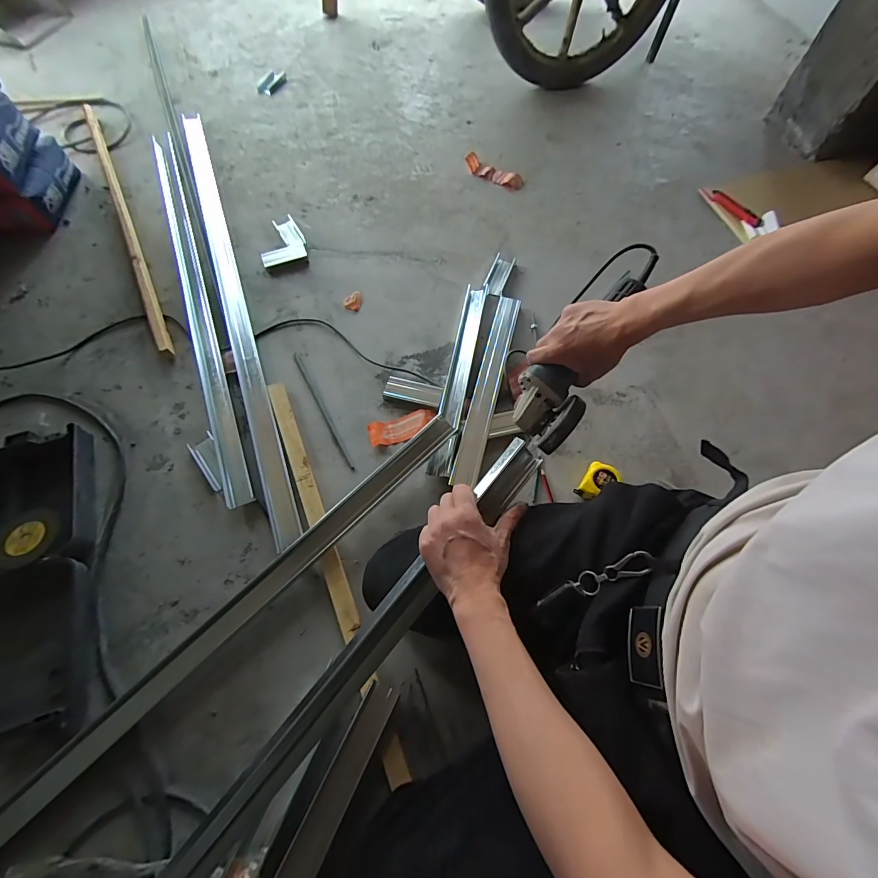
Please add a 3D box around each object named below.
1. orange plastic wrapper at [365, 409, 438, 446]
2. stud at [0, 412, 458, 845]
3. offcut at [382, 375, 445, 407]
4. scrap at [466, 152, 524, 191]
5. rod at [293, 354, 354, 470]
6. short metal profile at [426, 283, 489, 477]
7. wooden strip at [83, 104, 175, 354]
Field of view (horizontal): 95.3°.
[{"bbox_3d":[-0.073,-0.024,0.820,0.139,0.018,0.054,-15,68,-7],"label":"orange plastic wrapper"},{"bbox_3d":[-0.320,0.270,0.672,0.933,0.047,0.070,-42,74,-16],"label":"stud"},{"bbox_3d":[-0.054,-0.101,0.850,0.122,0.020,0.055,13,68,5],"label":"offcut"},{"bbox_3d":[0.157,-0.764,1.149,0.180,0.029,0.066,27,69,10],"label":"scrap"},{"bbox_3d":[-0.247,-0.059,0.841,0.011,0.012,0.301,-28,71,-12],"label":"rod"},{"bbox_3d":[0.045,-0.148,0.869,0.048,0.030,0.482,11,68,4],"label":"short metal profile"},{"bbox_3d":[-0.829,-0.591,1.047,0.031,0.020,0.985,-26,70,-11],"label":"wooden strip"}]

